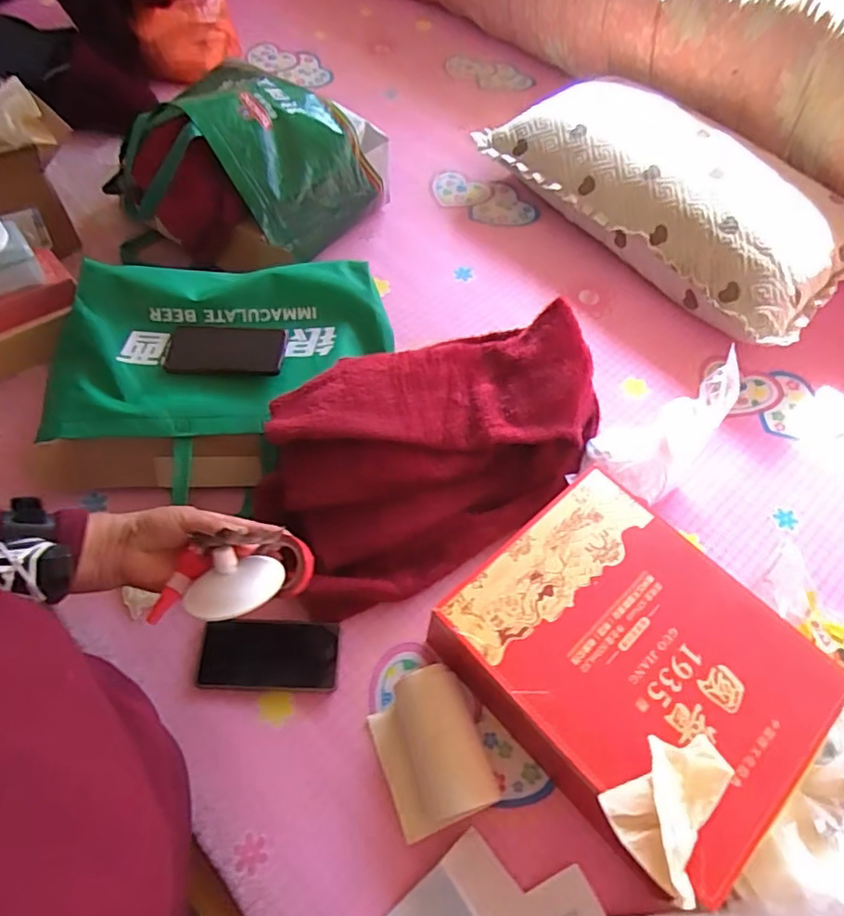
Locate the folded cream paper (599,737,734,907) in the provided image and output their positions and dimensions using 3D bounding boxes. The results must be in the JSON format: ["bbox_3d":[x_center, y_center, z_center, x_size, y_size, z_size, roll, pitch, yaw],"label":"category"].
[{"bbox_3d":[0.217,0.295,0.507,0.073,0.052,0.130,35,66,17],"label":"folded cream paper"}]

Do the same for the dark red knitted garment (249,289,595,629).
[{"bbox_3d":[0.028,-0.025,0.749,0.482,0.132,0.271,-28,65,-15],"label":"dark red knitted garment"}]

